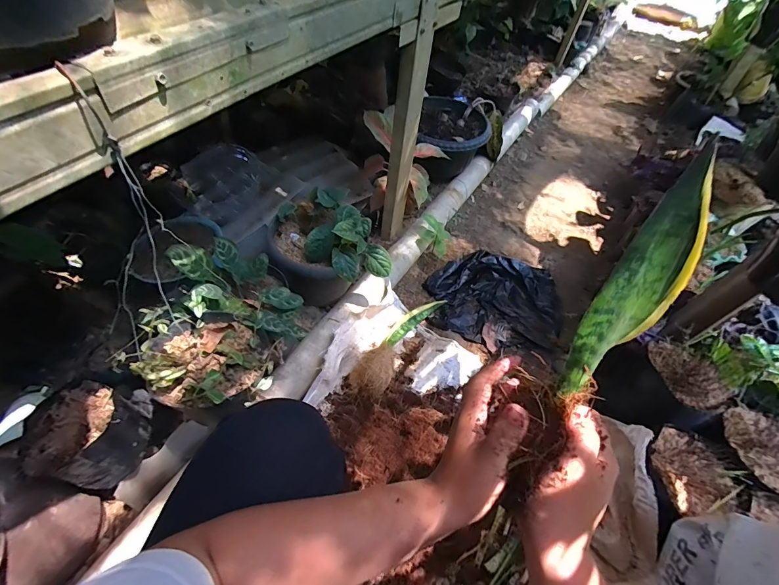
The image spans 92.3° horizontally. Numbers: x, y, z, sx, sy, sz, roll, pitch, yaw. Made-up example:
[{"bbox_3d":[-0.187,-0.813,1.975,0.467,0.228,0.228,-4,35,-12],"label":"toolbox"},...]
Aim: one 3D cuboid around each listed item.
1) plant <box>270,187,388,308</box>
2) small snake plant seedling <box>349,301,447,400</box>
[{"bbox_3d":[-0.149,-0.088,0.884,0.245,0.222,0.226,3,52,-4],"label":"plant"},{"bbox_3d":[0.026,0.117,0.979,0.098,0.073,0.386,29,41,16],"label":"small snake plant seedling"}]

